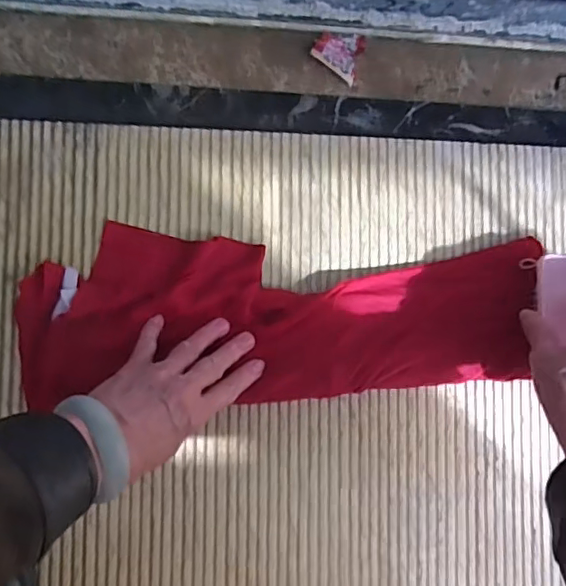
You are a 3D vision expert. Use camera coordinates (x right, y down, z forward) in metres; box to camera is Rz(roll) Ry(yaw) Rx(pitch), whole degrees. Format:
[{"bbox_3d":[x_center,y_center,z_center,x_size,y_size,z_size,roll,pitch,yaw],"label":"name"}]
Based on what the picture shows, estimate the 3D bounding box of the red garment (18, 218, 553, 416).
[{"bbox_3d":[0.007,0.019,0.464,0.414,0.028,0.129,1,86,-8],"label":"red garment"}]

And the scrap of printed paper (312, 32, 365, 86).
[{"bbox_3d":[0.056,-0.223,0.522,0.049,0.010,0.048,35,84,-5],"label":"scrap of printed paper"}]

